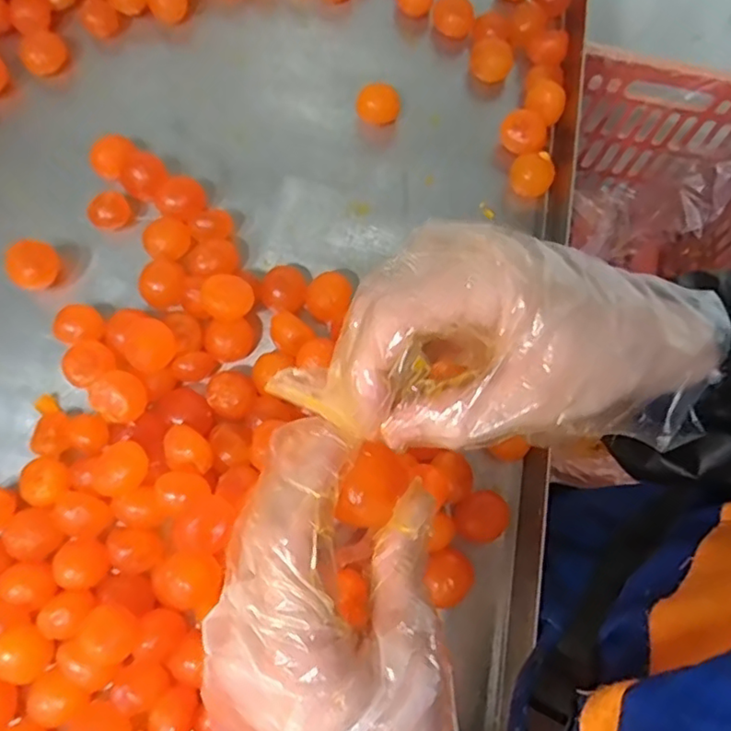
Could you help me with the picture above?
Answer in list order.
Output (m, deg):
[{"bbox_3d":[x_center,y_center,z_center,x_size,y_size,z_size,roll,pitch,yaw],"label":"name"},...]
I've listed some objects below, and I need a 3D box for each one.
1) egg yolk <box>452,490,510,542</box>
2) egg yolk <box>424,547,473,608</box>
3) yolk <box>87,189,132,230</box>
[{"bbox_3d":[0.070,0.094,0.371,0.033,0.024,0.028,-23,76,-8],"label":"egg yolk"},{"bbox_3d":[0.051,0.128,0.365,0.027,0.025,0.030,-22,75,-8],"label":"egg yolk"},{"bbox_3d":[-0.183,-0.110,0.430,0.028,0.017,0.021,-39,78,-12],"label":"yolk"}]

